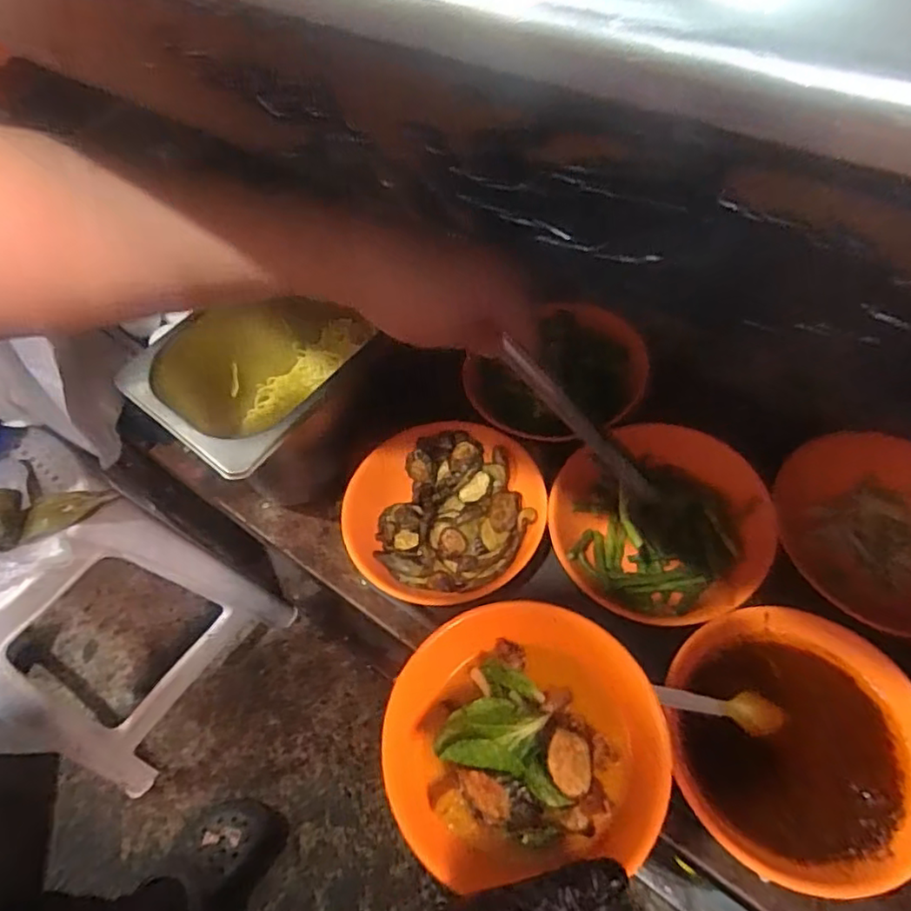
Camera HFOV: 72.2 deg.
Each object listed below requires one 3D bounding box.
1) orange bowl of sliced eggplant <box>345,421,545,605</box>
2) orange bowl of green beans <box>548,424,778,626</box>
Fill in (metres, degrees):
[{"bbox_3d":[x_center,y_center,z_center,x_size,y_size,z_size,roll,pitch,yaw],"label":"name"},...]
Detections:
[{"bbox_3d":[-0.011,0.049,0.544,0.172,0.041,0.160,-4,56,1],"label":"orange bowl of sliced eggplant"},{"bbox_3d":[0.162,0.058,0.511,0.164,0.065,0.154,-1,56,2],"label":"orange bowl of green beans"}]

